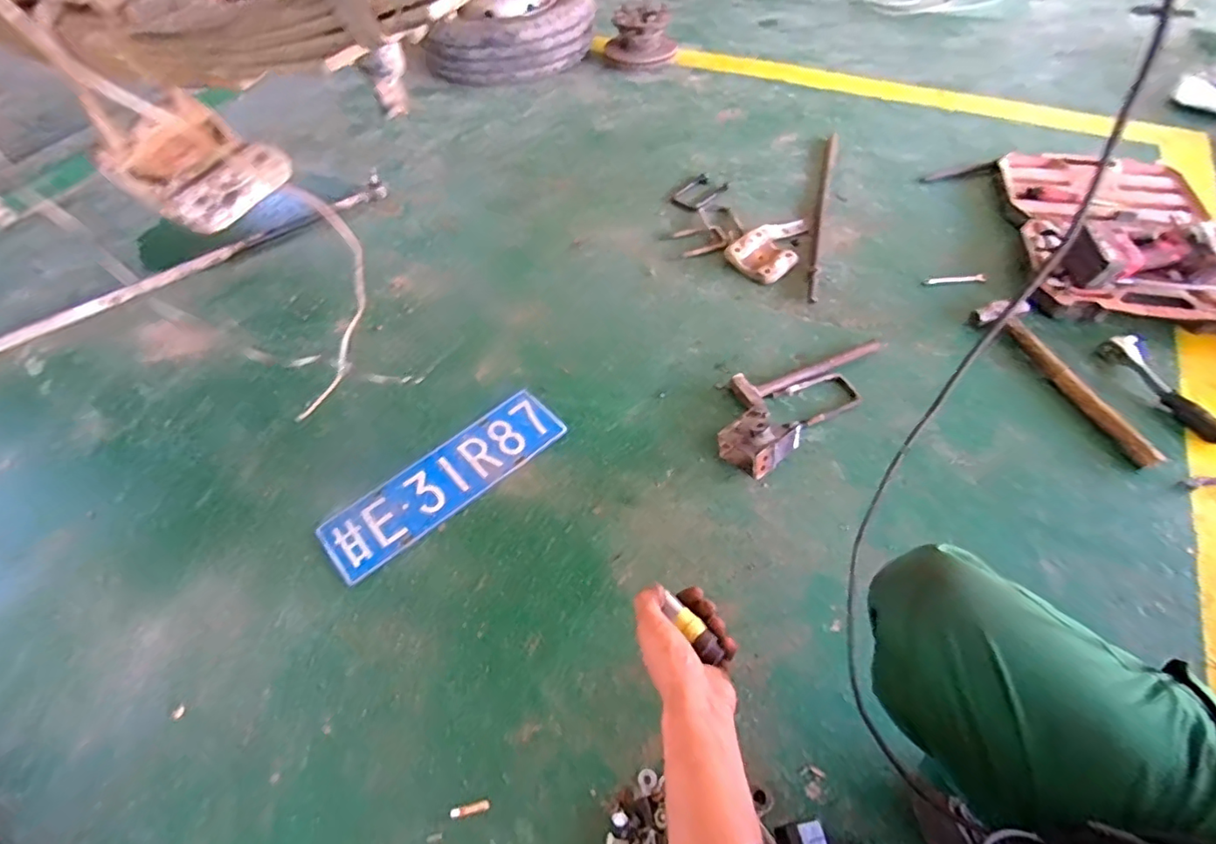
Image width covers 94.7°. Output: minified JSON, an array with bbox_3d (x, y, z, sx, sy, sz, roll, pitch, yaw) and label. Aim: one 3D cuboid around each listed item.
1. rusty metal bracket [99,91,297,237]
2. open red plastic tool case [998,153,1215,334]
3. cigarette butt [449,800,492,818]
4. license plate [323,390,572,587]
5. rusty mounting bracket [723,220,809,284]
[{"bbox_3d":[-0.400,-0.254,0.547,0.113,0.060,0.122,23,58,19],"label":"rusty metal bracket"},{"bbox_3d":[1.126,-0.449,1.225,0.400,0.117,0.578,10,55,11],"label":"open red plastic tool case"},{"bbox_3d":[-0.171,0.482,0.698,0.049,0.005,0.013,-13,56,-6],"label":"cigarette butt"},{"bbox_3d":[-0.278,0.095,0.977,0.433,0.009,0.137,-37,61,-21],"label":"license plate"},{"bbox_3d":[0.396,-0.413,1.304,0.248,0.028,0.144,-37,61,-21],"label":"rusty mounting bracket"}]

